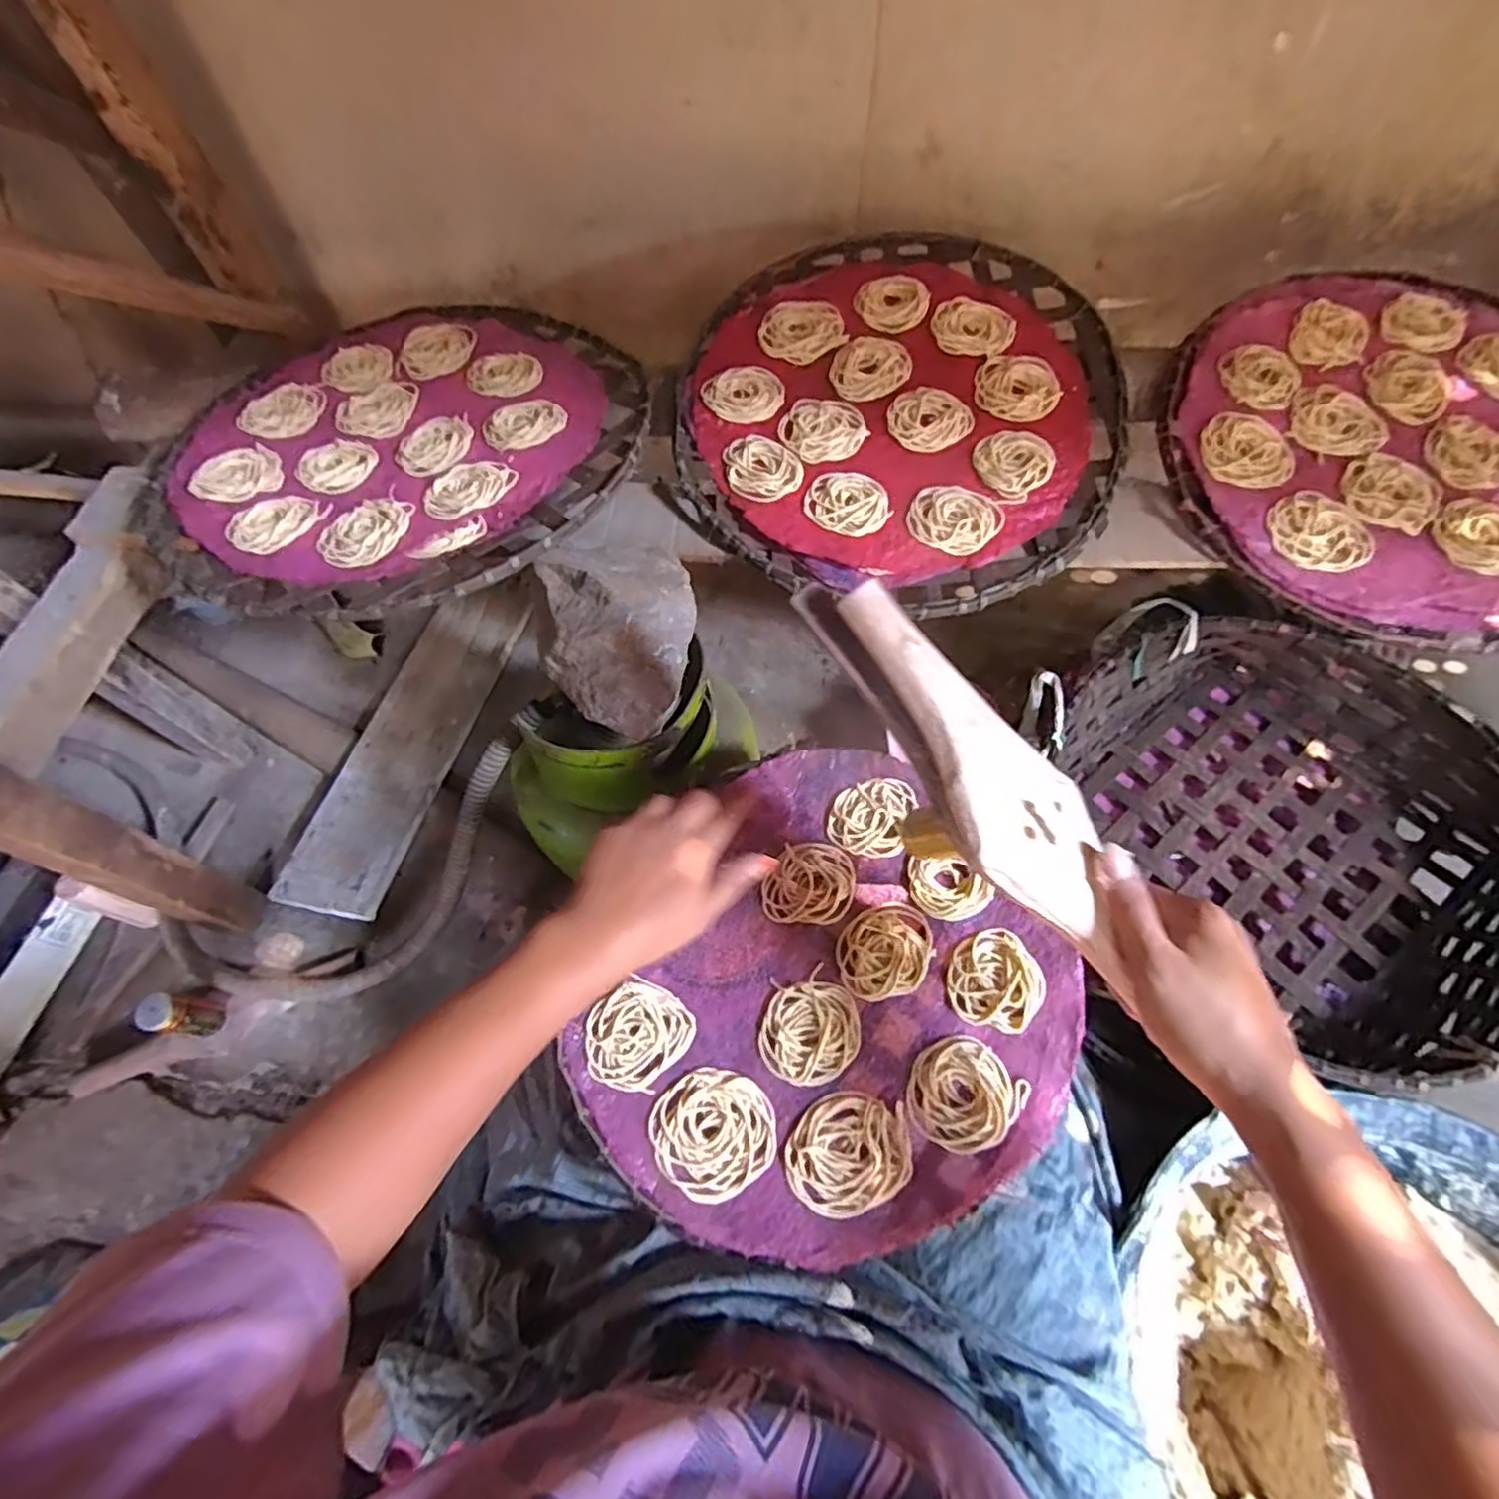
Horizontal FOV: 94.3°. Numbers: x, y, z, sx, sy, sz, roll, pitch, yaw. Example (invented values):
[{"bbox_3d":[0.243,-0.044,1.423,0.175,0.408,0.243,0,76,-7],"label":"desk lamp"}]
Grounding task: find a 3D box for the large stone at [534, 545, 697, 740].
[{"bbox_3d":[-0.097,-0.086,0.540,0.119,0.105,0.127,-2,60,3],"label":"large stone"}]

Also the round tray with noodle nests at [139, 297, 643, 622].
[{"bbox_3d":[-0.305,-0.276,0.609,0.435,0.032,0.409,-2,60,3],"label":"round tray with noodle nests"}]

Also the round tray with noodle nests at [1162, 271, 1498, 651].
[{"bbox_3d":[0.545,-0.256,0.585,0.355,0.071,0.358,-2,60,3],"label":"round tray with noodle nests"}]

